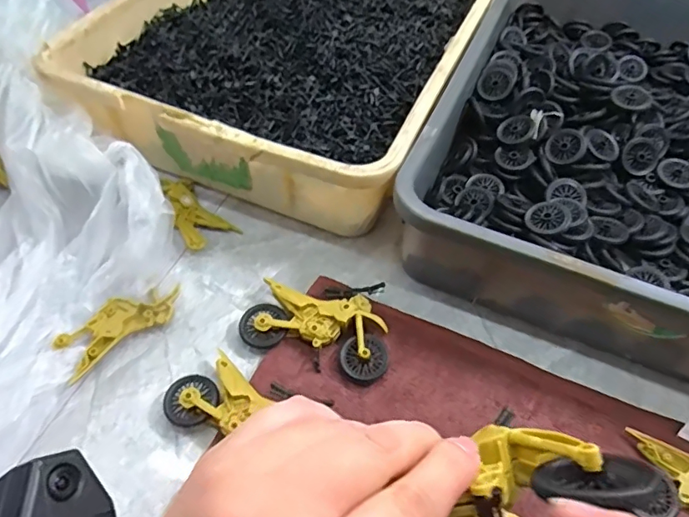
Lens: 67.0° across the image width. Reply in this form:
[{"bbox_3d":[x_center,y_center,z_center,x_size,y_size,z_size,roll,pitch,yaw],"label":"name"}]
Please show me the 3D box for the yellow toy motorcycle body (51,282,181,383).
[{"bbox_3d":[-0.175,0.052,0.410,0.096,0.014,0.039,-34,61,-25],"label":"yellow toy motorcycle body"}]

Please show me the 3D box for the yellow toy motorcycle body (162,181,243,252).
[{"bbox_3d":[-0.141,-0.046,0.488,0.045,0.021,0.083,-30,59,-23],"label":"yellow toy motorcycle body"}]

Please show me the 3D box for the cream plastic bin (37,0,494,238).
[{"bbox_3d":[-0.033,-0.270,0.618,0.357,0.095,0.525,19,54,12],"label":"cream plastic bin"}]

